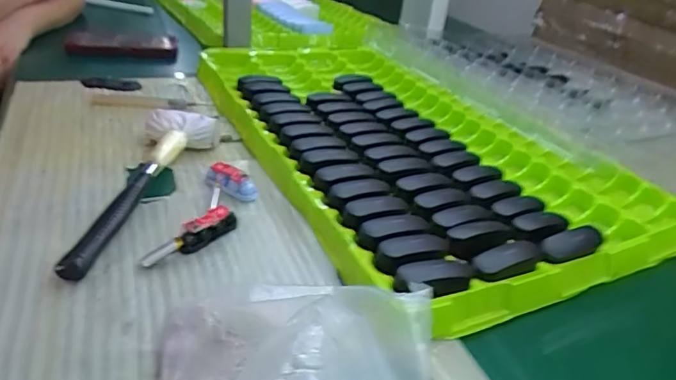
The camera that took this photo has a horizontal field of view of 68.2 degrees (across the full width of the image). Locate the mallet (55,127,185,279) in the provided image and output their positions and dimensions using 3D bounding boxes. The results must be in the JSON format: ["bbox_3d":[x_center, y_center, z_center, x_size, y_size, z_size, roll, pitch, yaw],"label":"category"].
[{"bbox_3d":[-0.187,0.003,0.451,0.026,0.031,0.202,9,31,2],"label":"mallet"}]

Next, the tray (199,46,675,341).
[{"bbox_3d":[0.077,-0.081,0.633,0.387,0.045,0.587,-10,35,-26],"label":"tray"}]

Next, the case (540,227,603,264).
[{"bbox_3d":[0.204,0.049,0.438,0.068,0.024,0.019,-10,35,-26],"label":"case"}]

